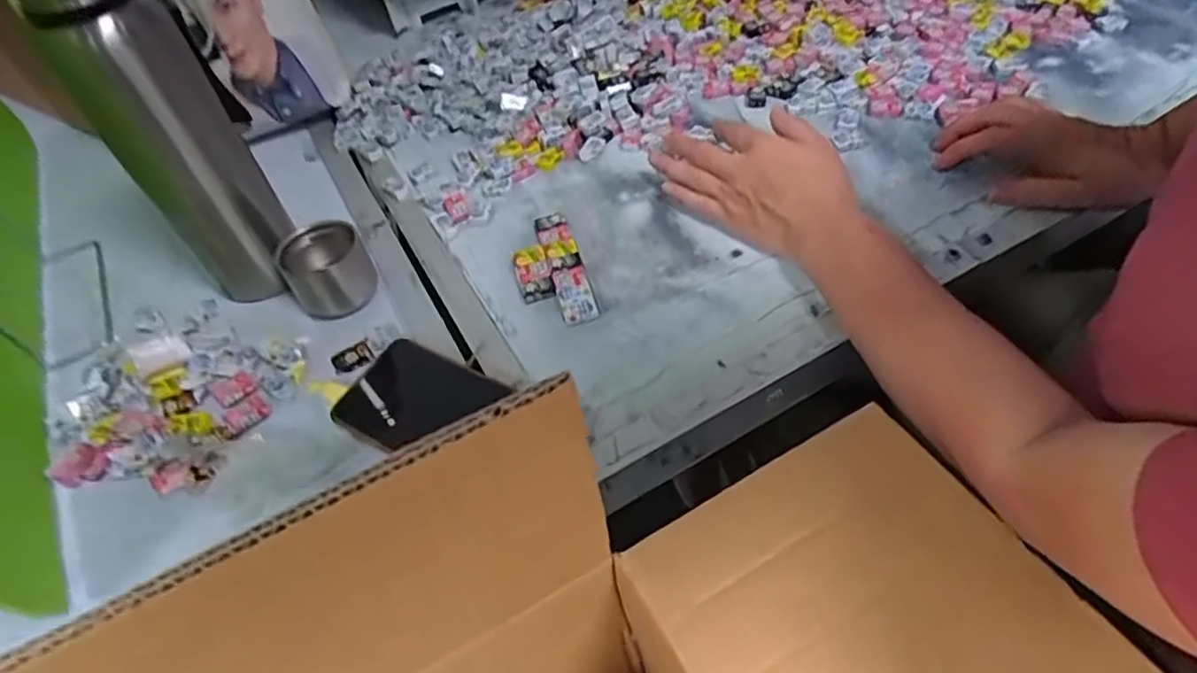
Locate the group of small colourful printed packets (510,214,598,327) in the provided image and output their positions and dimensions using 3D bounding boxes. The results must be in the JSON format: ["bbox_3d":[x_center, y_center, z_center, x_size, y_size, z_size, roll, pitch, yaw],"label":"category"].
[{"bbox_3d":[-0.039,-0.054,0.524,0.052,0.014,0.117,-16,51,-6],"label":"group of small colourful printed packets"}]

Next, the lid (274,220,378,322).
[{"bbox_3d":[-0.210,-0.052,0.514,0.061,0.048,0.060,-4,50,5],"label":"lid"}]

